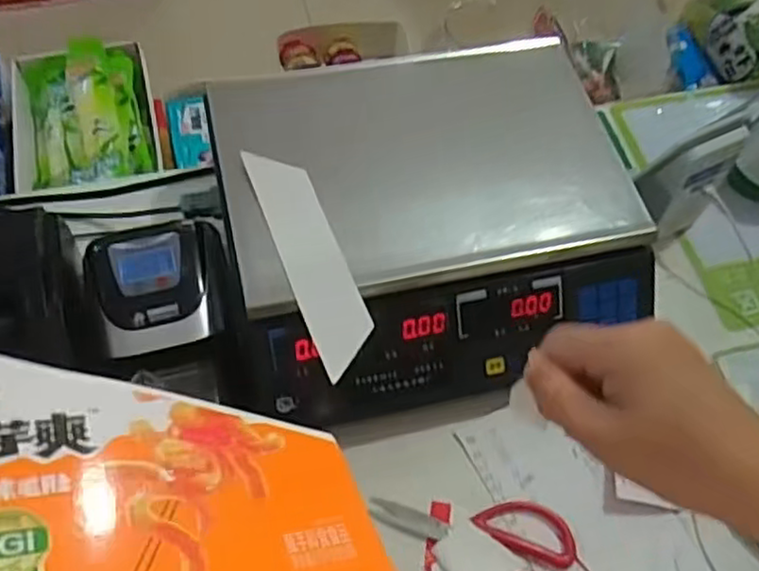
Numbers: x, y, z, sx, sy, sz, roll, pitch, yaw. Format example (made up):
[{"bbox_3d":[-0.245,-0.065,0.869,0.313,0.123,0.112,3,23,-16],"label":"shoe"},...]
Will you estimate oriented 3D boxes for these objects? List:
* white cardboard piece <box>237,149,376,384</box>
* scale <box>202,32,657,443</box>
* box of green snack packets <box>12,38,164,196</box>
[{"bbox_3d":[-0.053,-0.025,0.539,0.047,0.005,0.201,-18,65,-15],"label":"white cardboard piece"},{"bbox_3d":[0.044,-0.057,0.603,0.341,0.098,0.300,-11,62,-9],"label":"scale"},{"bbox_3d":[-0.353,-0.203,0.823,0.162,0.051,0.219,-13,62,-10],"label":"box of green snack packets"}]

